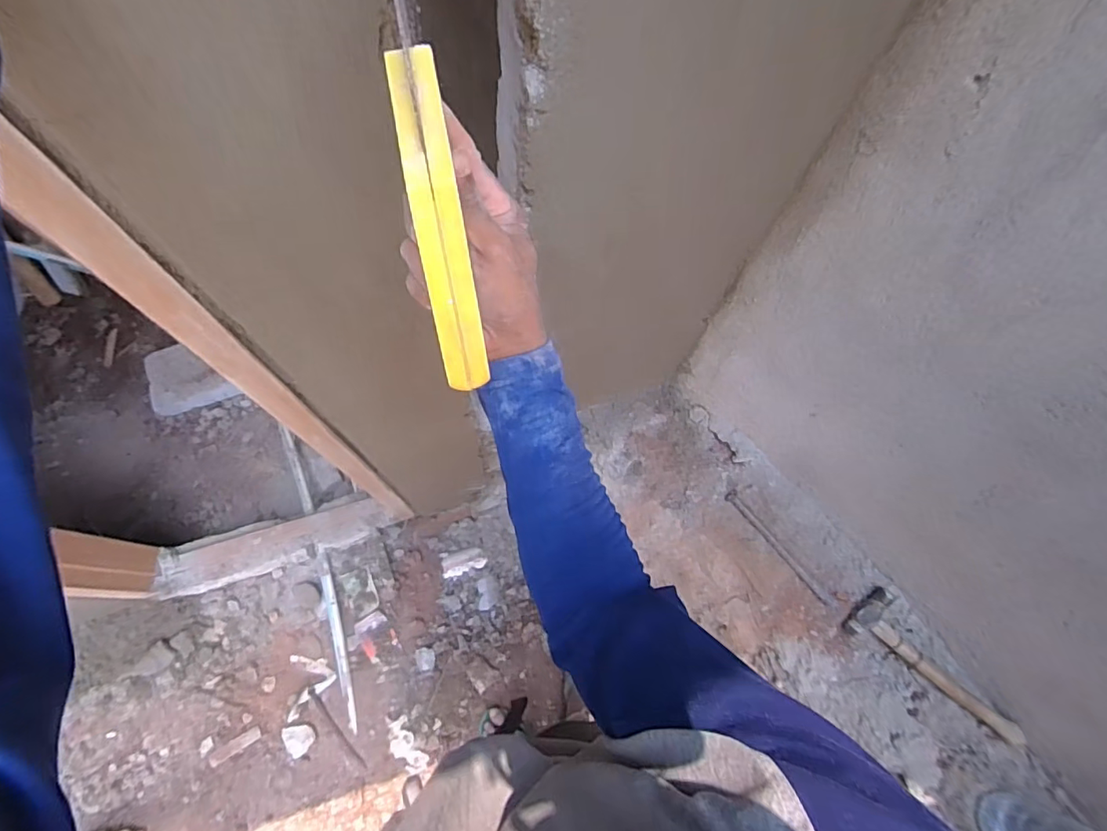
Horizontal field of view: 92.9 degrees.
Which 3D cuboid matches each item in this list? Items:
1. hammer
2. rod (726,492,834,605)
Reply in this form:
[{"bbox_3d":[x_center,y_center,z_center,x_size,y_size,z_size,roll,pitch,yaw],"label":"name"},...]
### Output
[{"bbox_3d":[0.620,0.394,0.847,0.286,0.040,0.088,36,74,9],"label":"hammer"},{"bbox_3d":[0.395,0.231,0.928,0.021,0.013,0.242,-37,76,-13],"label":"rod"}]

